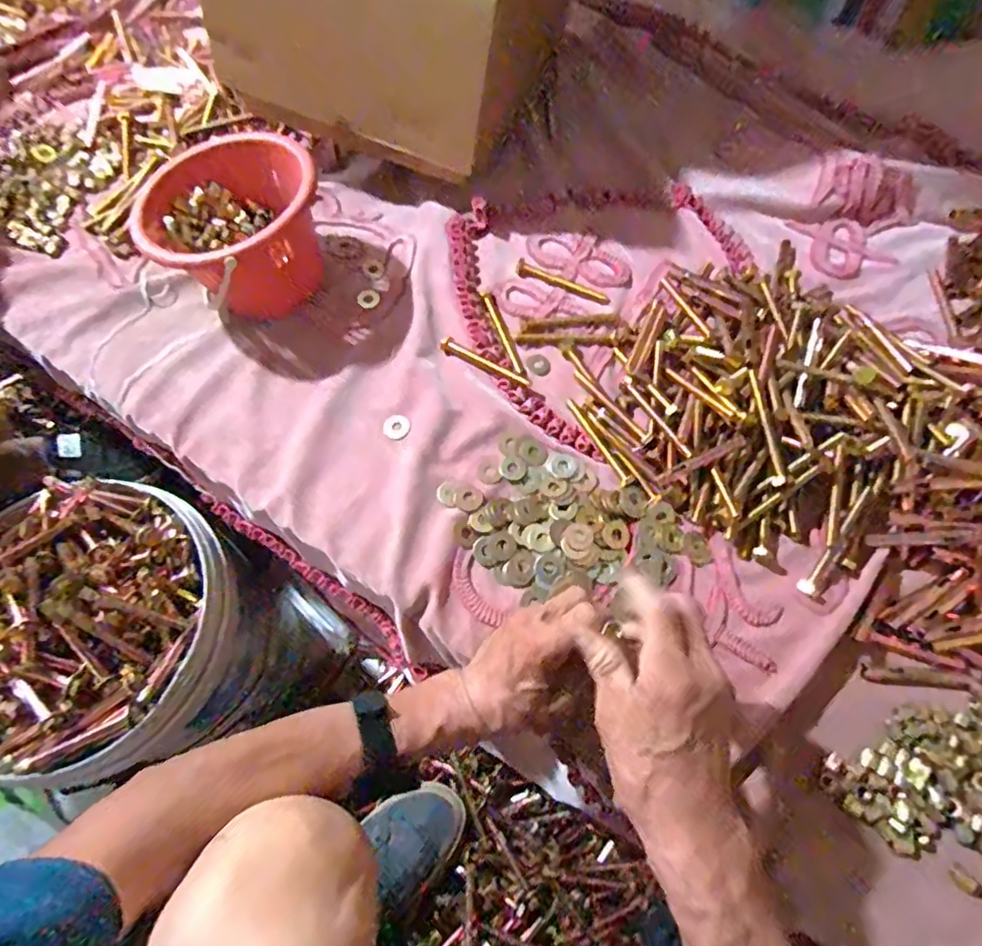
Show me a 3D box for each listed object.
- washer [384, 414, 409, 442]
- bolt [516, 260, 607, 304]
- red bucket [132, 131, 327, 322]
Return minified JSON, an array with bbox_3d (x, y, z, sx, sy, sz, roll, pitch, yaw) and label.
[{"bbox_3d":[-0.091,-0.044,0.563,0.025,0.004,0.025,-1,67,2],"label":"washer"},{"bbox_3d":[0.077,-0.205,0.631,0.106,0.008,0.015,23,71,12],"label":"bolt"},{"bbox_3d":[-0.255,-0.242,0.592,0.152,0.115,0.158,-1,67,2],"label":"red bucket"}]

